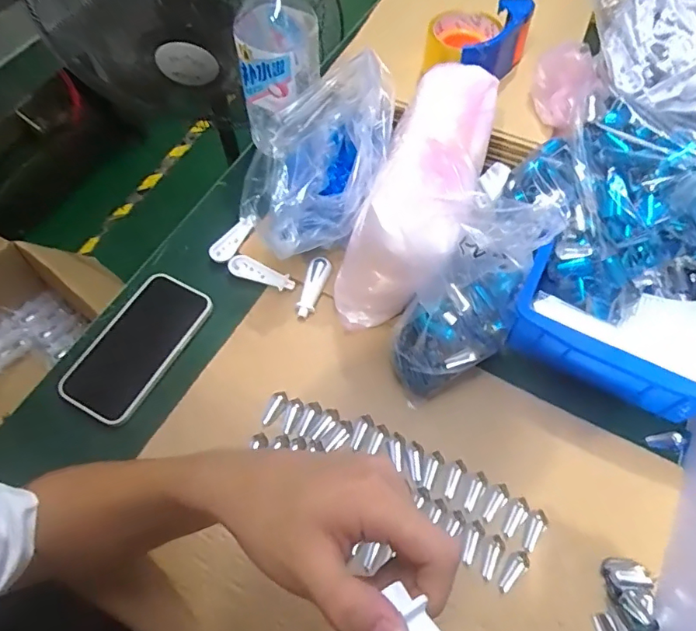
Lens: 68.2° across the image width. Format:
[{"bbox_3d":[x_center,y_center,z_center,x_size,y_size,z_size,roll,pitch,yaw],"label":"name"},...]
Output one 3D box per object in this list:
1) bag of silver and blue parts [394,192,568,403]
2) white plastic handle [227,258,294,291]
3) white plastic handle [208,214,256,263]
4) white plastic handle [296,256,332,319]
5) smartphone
[{"bbox_3d":[0.103,-0.010,0.466,0.097,0.180,0.135,28,65,15],"label":"bag of silver and blue parts"},{"bbox_3d":[-0.098,-0.046,0.586,0.078,0.015,0.018,18,63,10],"label":"white plastic handle"},{"bbox_3d":[-0.133,-0.091,0.601,0.022,0.012,0.067,34,66,17],"label":"white plastic handle"},{"bbox_3d":[-0.039,-0.032,0.577,0.020,0.018,0.073,15,62,8],"label":"white plastic handle"},{"bbox_3d":[-0.219,0.030,0.537,0.087,0.018,0.160,22,62,21],"label":"smartphone"}]

